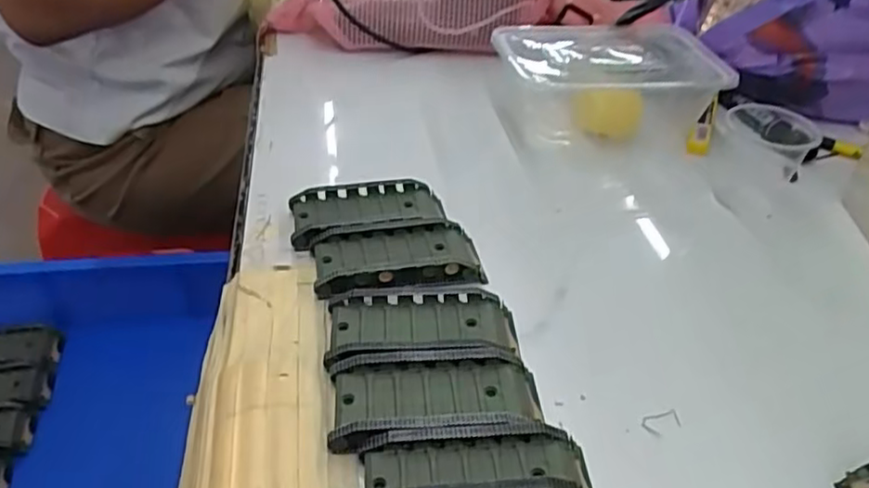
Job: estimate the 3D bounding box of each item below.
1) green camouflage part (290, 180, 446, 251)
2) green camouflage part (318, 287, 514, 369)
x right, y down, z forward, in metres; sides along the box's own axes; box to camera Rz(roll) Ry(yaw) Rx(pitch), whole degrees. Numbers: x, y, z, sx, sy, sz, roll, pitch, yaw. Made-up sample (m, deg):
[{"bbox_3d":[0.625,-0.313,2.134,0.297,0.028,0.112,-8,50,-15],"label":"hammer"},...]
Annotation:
[{"bbox_3d":[-0.042,-0.021,0.421,0.092,0.015,0.046,-5,39,-11],"label":"green camouflage part"},{"bbox_3d":[-0.005,0.041,0.346,0.096,0.016,0.048,0,39,-5],"label":"green camouflage part"}]

